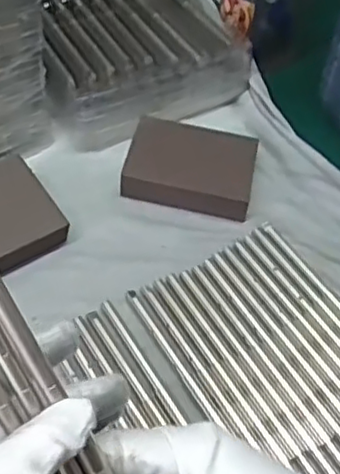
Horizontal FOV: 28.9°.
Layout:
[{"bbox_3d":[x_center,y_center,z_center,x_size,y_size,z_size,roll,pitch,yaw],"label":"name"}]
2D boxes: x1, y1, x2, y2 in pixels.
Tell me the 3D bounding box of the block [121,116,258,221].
[{"bbox_3d":[0.016,-0.054,0.510,0.094,0.025,0.072,12,50,3],"label":"block"}]

